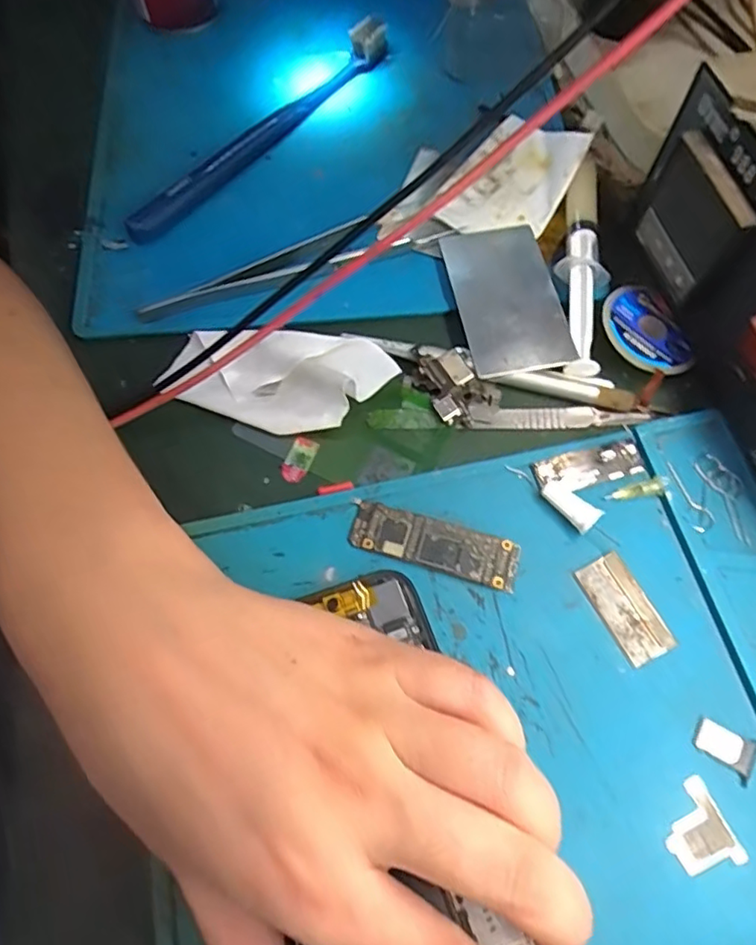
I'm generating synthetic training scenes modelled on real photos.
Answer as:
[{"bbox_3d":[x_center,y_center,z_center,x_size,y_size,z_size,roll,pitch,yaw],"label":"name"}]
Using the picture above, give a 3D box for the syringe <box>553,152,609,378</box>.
[{"bbox_3d":[0.093,-0.094,0.266,0.022,0.018,0.108,9,67,5],"label":"syringe"}]

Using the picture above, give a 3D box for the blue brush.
[{"bbox_3d":[-0.056,-0.175,0.298,0.013,0.025,0.176,39,73,16],"label":"blue brush"}]

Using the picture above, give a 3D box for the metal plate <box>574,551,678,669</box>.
[{"bbox_3d":[0.091,0.049,0.216,0.019,0.004,0.038,-26,69,-10],"label":"metal plate"}]

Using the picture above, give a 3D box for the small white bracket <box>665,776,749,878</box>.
[{"bbox_3d":[0.102,0.115,0.188,0.021,0.004,0.025,-24,68,-9],"label":"small white bracket"}]

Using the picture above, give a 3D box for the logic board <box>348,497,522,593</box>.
[{"bbox_3d":[0.021,0.028,0.226,0.064,0.005,0.020,14,68,7],"label":"logic board"}]

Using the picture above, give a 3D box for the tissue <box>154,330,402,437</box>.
[{"bbox_3d":[-0.044,-0.042,0.247,0.095,0.023,0.045,5,67,3],"label":"tissue"}]

